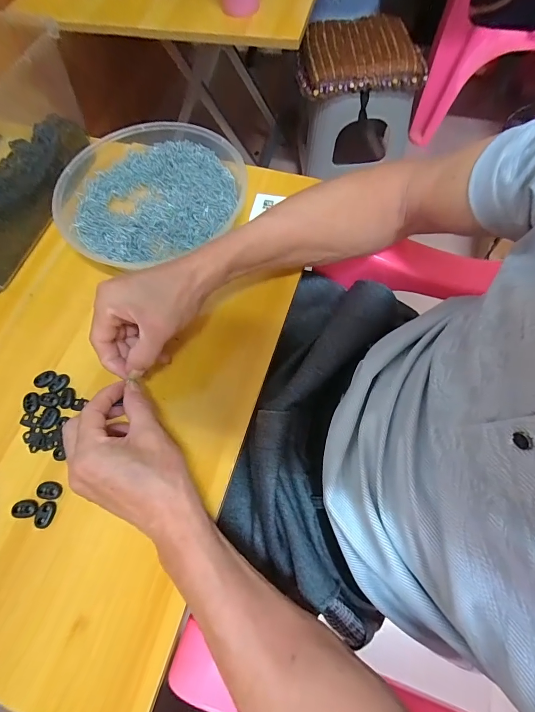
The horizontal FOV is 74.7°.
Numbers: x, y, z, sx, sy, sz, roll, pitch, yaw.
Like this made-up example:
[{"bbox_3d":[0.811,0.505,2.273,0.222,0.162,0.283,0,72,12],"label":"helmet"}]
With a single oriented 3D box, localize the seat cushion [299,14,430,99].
[{"bbox_3d":[0.223,-0.751,0.867,0.289,0.050,0.234,-6,67,0],"label":"seat cushion"}]

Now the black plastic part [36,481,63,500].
[{"bbox_3d":[-0.201,0.123,0.322,0.022,0.004,0.015,7,68,5],"label":"black plastic part"}]

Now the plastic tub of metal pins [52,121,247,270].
[{"bbox_3d":[-0.148,-0.205,0.439,0.220,0.041,0.205,-1,67,2],"label":"plastic tub of metal pins"}]

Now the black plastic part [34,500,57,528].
[{"bbox_3d":[-0.200,0.142,0.314,0.013,0.004,0.022,9,68,6],"label":"black plastic part"}]

